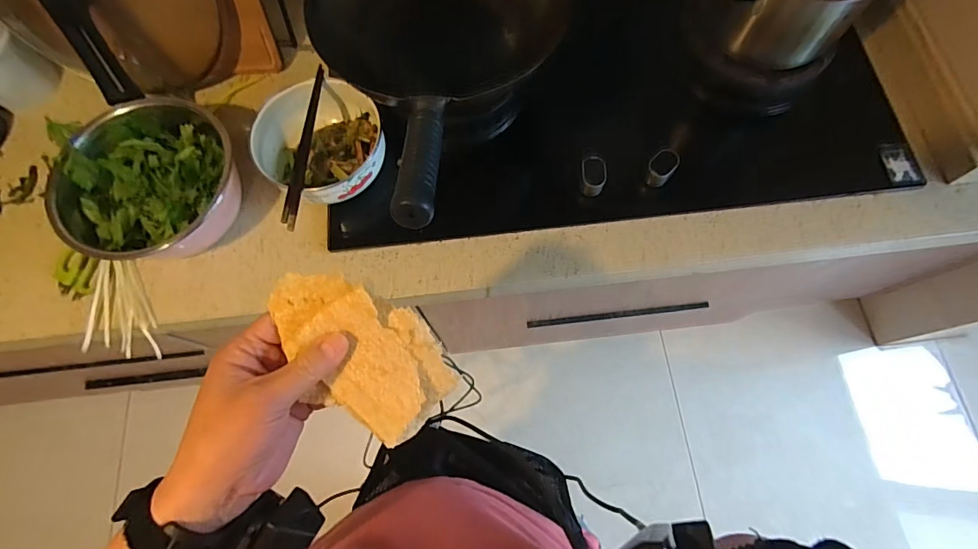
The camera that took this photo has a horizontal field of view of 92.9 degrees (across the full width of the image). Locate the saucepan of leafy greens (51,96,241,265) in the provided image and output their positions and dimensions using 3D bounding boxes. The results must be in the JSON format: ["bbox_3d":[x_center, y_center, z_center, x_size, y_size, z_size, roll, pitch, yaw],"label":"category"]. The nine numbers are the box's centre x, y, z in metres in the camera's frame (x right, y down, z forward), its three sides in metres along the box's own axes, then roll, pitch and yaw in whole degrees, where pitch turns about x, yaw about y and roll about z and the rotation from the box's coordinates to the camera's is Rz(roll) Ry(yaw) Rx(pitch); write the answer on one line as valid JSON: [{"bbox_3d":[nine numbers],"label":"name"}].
[{"bbox_3d":[-0.451,-0.121,0.626,0.221,0.118,0.216,0,71,1],"label":"saucepan of leafy greens"}]

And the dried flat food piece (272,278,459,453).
[{"bbox_3d":[-0.080,0.047,0.302,0.074,0.024,0.125,-40,100,-1],"label":"dried flat food piece"}]

